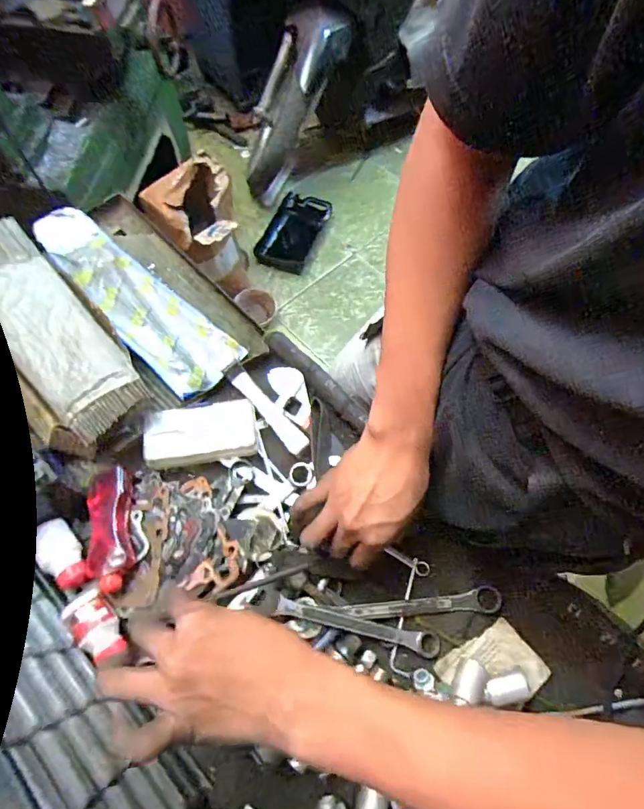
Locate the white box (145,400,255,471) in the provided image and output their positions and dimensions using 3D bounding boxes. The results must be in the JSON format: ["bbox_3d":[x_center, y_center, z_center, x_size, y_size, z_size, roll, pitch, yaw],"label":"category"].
[{"bbox_3d":[-0.140,0.032,0.521,0.124,0.023,0.065,-8,66,-5],"label":"white box"}]

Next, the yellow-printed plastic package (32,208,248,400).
[{"bbox_3d":[-0.255,-0.153,0.606,0.350,0.041,0.101,42,71,16],"label":"yellow-printed plastic package"}]

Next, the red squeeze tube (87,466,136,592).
[{"bbox_3d":[-0.221,0.130,0.475,0.042,0.041,0.121,-11,66,-7],"label":"red squeeze tube"}]

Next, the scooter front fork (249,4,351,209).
[{"bbox_3d":[-0.128,-1.020,1.559,0.154,0.607,0.173,-18,64,-42],"label":"scooter front fork"}]

